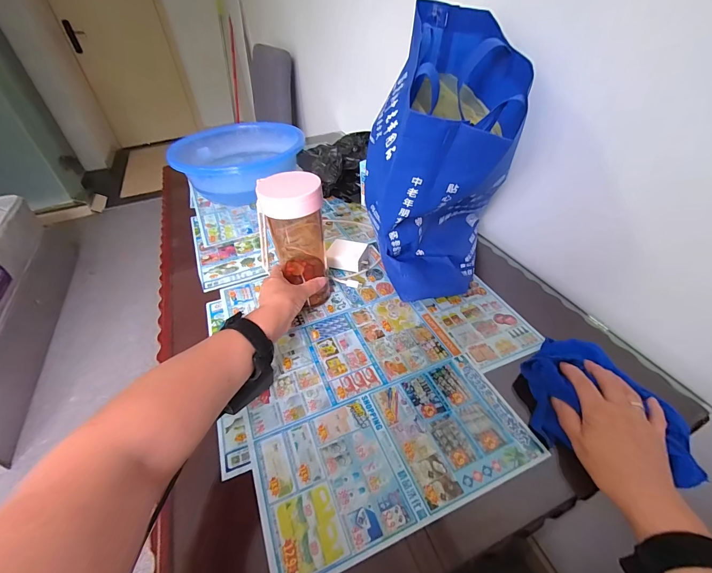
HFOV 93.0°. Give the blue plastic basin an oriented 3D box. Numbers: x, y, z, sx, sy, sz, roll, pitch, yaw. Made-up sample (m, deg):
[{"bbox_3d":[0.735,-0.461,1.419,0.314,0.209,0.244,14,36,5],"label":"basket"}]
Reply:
[{"bbox_3d":[-0.298,-0.327,0.865,0.293,0.125,0.293,-3,41,2],"label":"blue plastic basin"}]

